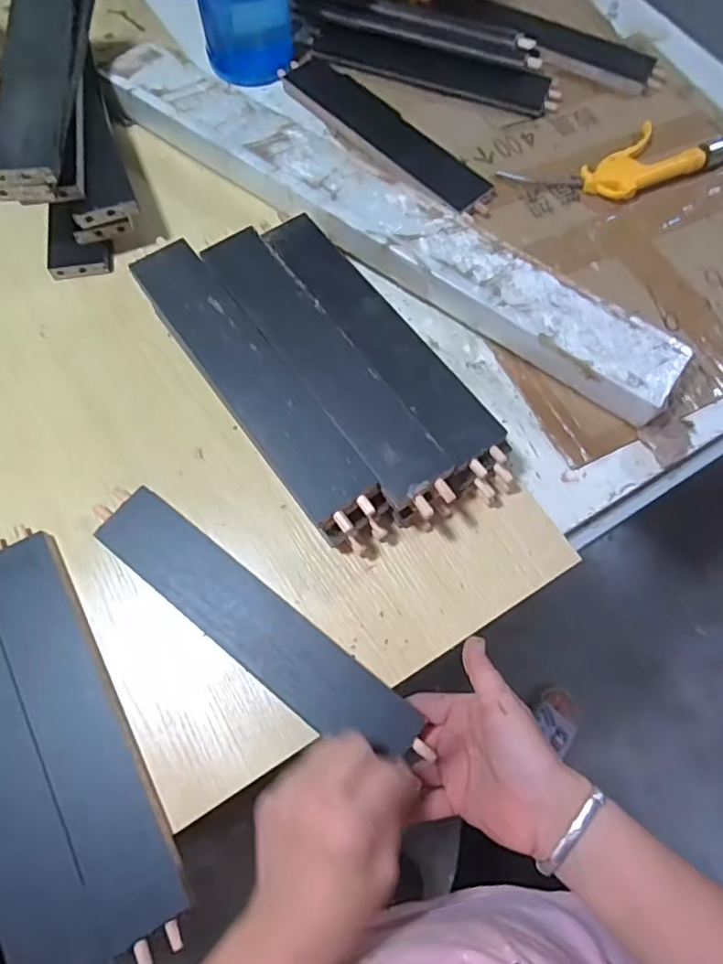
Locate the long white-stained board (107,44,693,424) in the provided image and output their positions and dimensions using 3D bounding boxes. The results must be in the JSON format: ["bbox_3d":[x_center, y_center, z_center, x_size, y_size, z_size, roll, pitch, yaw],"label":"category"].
[{"bbox_3d":[0.011,-0.263,0.585,0.655,0.045,0.090,35,73,12],"label":"long white-stained board"}]

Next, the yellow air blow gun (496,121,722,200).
[{"bbox_3d":[0.338,-0.371,0.646,0.352,0.024,0.085,-20,71,-8],"label":"yellow air blow gun"}]

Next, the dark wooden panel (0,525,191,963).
[{"bbox_3d":[-0.202,0.169,0.413,0.055,0.017,0.297,-29,72,-11],"label":"dark wooden panel"}]

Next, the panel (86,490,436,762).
[{"bbox_3d":[-0.085,0.104,0.444,0.292,0.020,0.058,35,73,13],"label":"panel"}]

